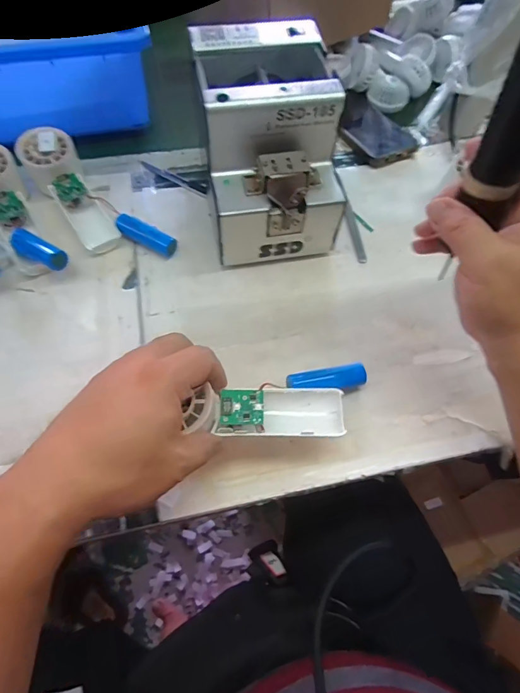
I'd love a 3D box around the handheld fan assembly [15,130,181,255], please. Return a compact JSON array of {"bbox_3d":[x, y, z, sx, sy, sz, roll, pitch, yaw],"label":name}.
[{"bbox_3d":[-0.185,-0.158,0.425,0.197,0.060,0.072,38,68,16],"label":"handheld fan assembly"}]

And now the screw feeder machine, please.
[{"bbox_3d":[0.006,-0.200,0.403,0.129,0.149,0.175,-8,64,-6],"label":"screw feeder machine"}]

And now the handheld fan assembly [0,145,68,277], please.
[{"bbox_3d":[-0.258,-0.139,0.410,0.059,0.063,0.167,-34,69,-18],"label":"handheld fan assembly"}]

